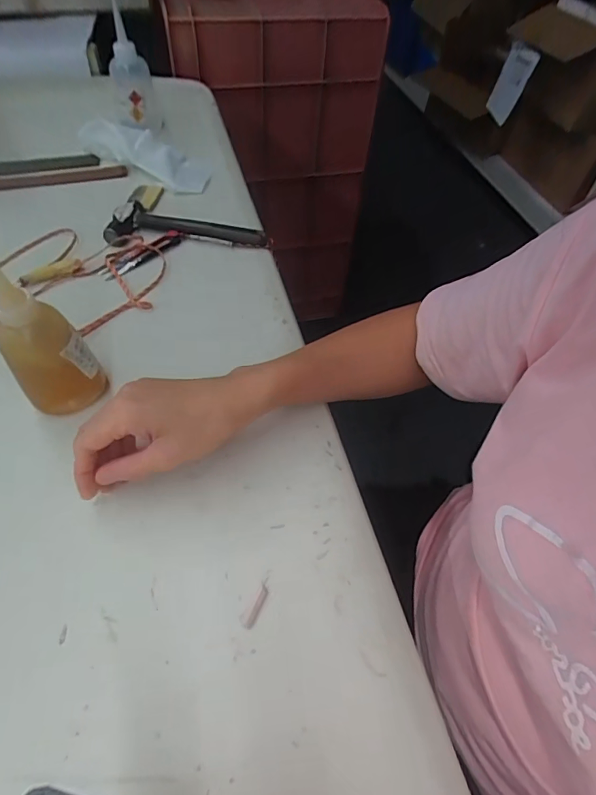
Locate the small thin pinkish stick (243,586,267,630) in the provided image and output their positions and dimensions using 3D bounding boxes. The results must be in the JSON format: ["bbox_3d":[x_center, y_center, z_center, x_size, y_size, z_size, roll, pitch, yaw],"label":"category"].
[{"bbox_3d":[-0.030,0.148,0.320,0.007,0.005,0.029,22,57,13],"label":"small thin pinkish stick"}]

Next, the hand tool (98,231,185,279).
[{"bbox_3d":[-0.184,-0.171,0.532,0.029,0.011,0.106,37,61,22],"label":"hand tool"}]

